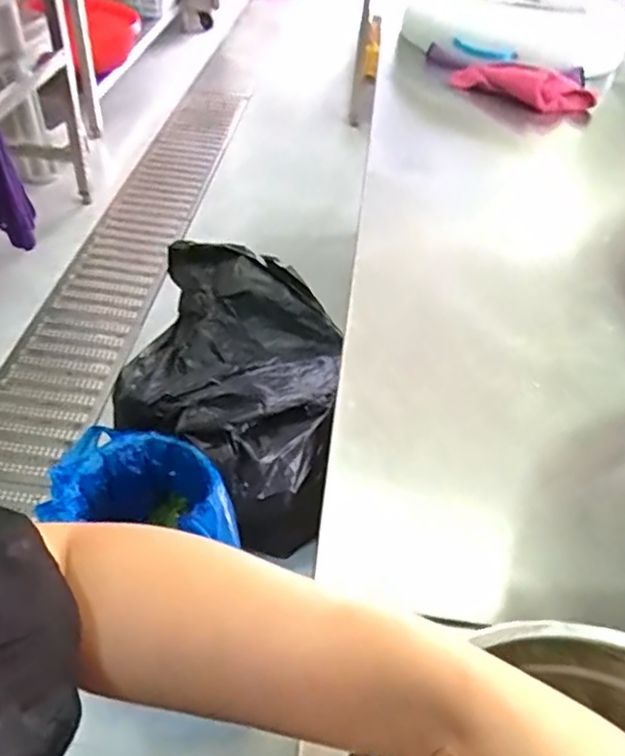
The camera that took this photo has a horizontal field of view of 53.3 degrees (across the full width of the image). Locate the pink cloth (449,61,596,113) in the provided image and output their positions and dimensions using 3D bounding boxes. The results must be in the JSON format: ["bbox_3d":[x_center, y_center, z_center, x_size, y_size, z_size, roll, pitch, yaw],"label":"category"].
[{"bbox_3d":[0.360,-0.502,1.078,0.249,0.060,0.072,22,47,16],"label":"pink cloth"}]

